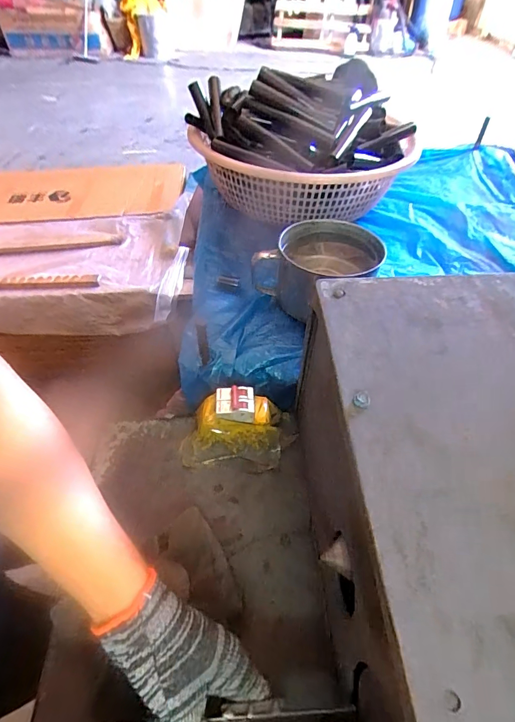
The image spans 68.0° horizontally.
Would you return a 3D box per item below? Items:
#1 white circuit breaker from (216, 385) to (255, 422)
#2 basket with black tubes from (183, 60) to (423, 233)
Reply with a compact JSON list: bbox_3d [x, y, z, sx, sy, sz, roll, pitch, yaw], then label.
[{"bbox_3d":[-0.026,0.052,0.457,0.045,0.024,0.034,0,51,1],"label":"white circuit breaker"},{"bbox_3d":[0.091,-0.369,0.676,0.307,0.205,0.341,37,60,27],"label":"basket with black tubes"}]

